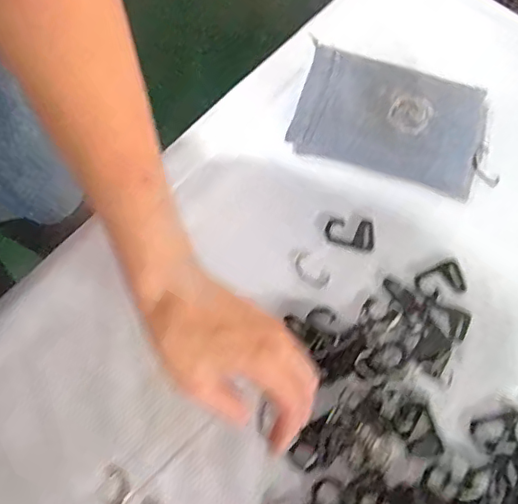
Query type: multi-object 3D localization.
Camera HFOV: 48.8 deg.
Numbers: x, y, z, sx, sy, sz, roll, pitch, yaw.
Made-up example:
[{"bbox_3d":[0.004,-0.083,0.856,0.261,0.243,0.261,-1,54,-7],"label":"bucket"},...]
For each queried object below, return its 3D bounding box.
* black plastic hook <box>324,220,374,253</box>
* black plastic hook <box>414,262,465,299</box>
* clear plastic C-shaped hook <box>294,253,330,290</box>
[{"bbox_3d":[0.079,-0.014,0.499,0.042,0.004,0.029,3,66,1],"label":"black plastic hook"},{"bbox_3d":[0.153,0.024,0.484,0.042,0.004,0.027,-16,67,-7],"label":"black plastic hook"},{"bbox_3d":[0.043,0.017,0.485,0.020,0.004,0.036,-41,73,-16],"label":"clear plastic C-shaped hook"}]

